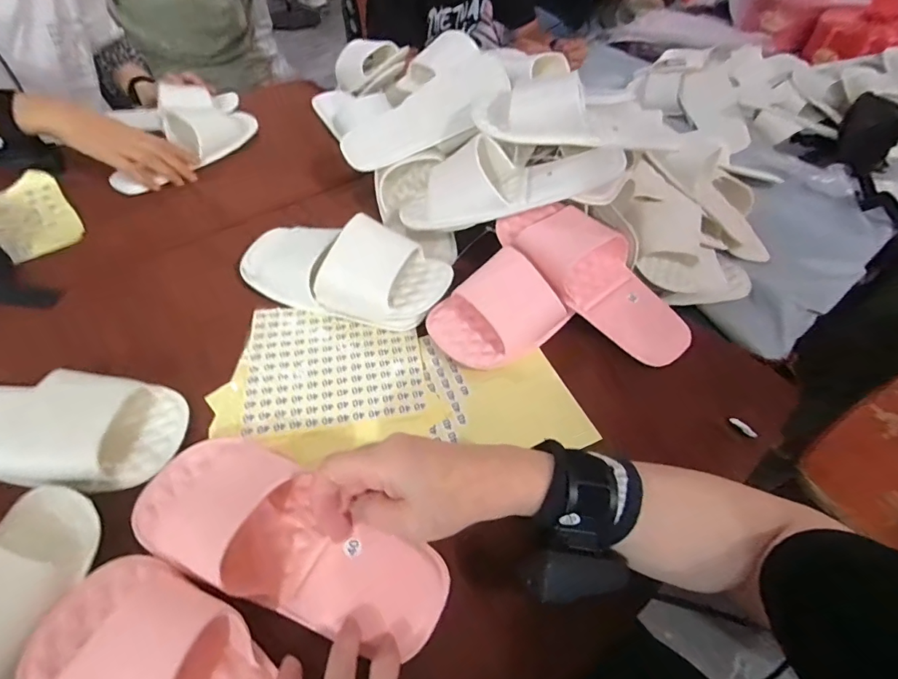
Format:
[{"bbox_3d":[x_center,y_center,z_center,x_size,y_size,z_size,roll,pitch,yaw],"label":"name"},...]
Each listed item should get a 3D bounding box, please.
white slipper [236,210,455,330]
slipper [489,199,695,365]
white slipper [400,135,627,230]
[{"bbox_3d":[-0.116,-0.079,0.496,0.237,0.072,0.095,11,50,8],"label":"white slipper"},{"bbox_3d":[0.157,-0.072,0.488,0.093,0.049,0.230,-34,74,-29],"label":"slipper"},{"bbox_3d":[0.062,-0.184,0.525,0.249,0.065,0.108,-5,44,15],"label":"white slipper"}]

